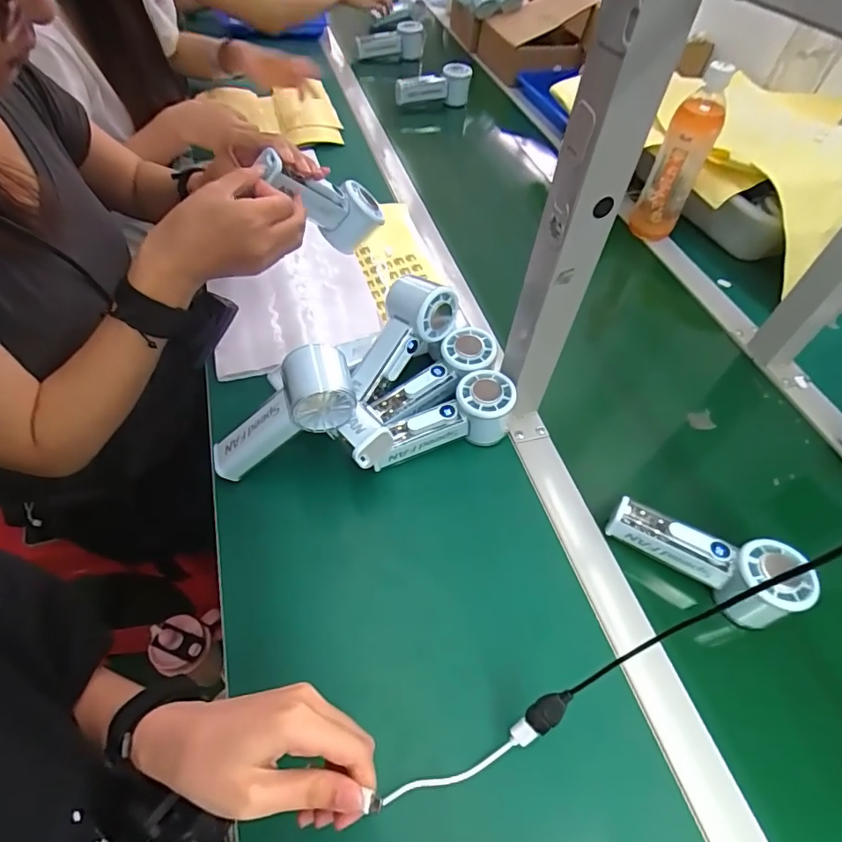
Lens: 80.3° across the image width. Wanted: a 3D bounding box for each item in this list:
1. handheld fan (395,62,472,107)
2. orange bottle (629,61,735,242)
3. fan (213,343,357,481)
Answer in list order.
[{"bbox_3d":[0.024,-0.655,0.988,0.154,0.079,0.047,-10,54,-13],"label":"handheld fan"},{"bbox_3d":[0.357,-0.359,0.688,0.061,0.212,0.068,27,55,15],"label":"orange bottle"},{"bbox_3d":[-0.122,-0.006,0.447,0.160,0.059,0.056,-33,51,22],"label":"fan"}]

